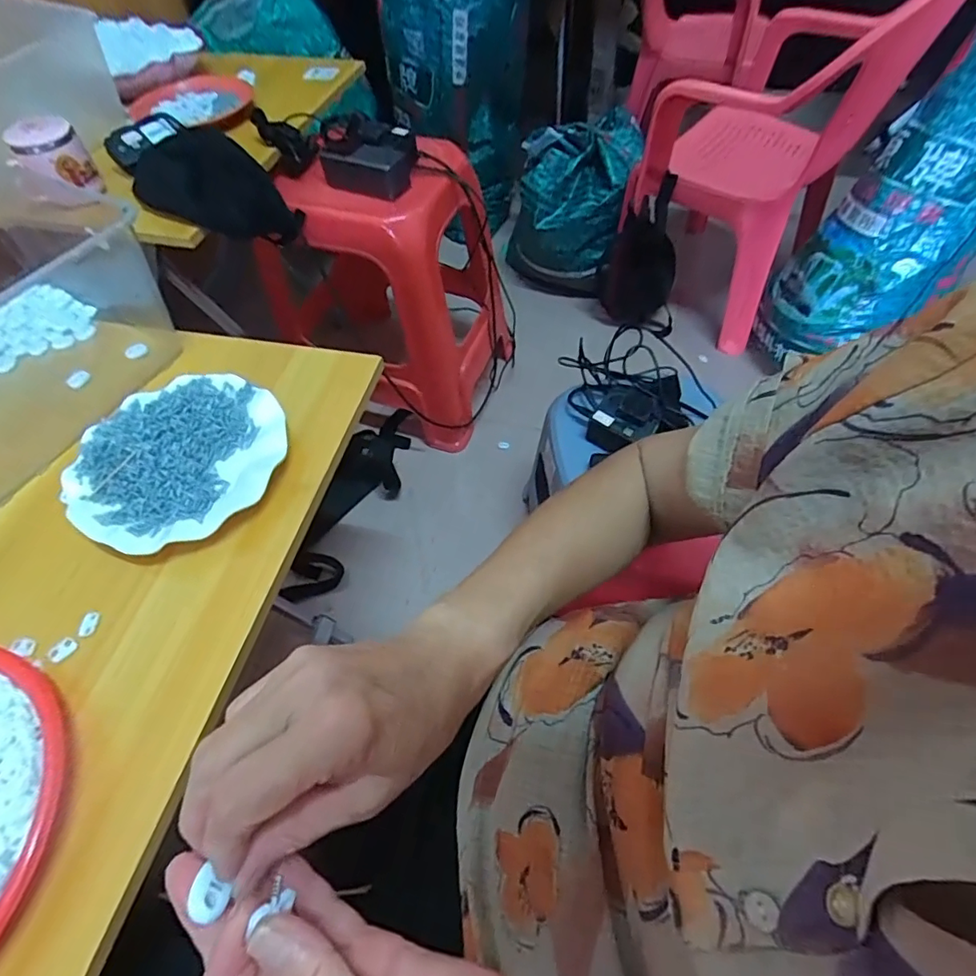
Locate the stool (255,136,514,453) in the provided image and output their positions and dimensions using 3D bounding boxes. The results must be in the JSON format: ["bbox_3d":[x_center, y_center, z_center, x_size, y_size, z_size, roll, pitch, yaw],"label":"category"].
[{"bbox_3d":[-0.178,-0.377,1.044,0.354,0.474,0.330,17,60,14],"label":"stool"}]

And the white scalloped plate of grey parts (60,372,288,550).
[{"bbox_3d":[-0.275,-0.024,0.488,0.182,0.029,0.173,-1,57,2],"label":"white scalloped plate of grey parts"}]

